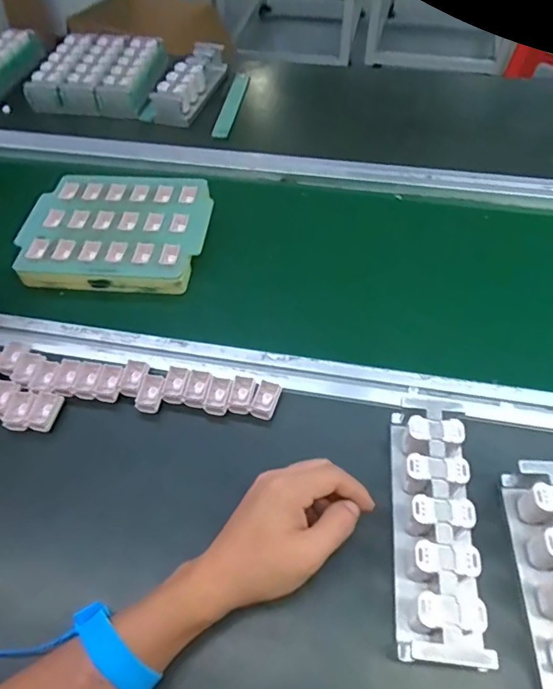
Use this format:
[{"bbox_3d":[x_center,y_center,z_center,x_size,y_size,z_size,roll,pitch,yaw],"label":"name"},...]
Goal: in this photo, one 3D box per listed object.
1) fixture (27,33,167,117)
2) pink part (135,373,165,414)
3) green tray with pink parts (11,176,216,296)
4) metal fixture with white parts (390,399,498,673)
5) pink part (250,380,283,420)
[{"bbox_3d":[-0.293,-0.457,0.813,0.179,0.046,0.193,6,58,8],"label":"fixture"},{"bbox_3d":[-0.120,0.046,0.465,0.023,0.011,0.038,9,58,10],"label":"pink part"},{"bbox_3d":[-0.197,-0.146,0.604,0.217,0.030,0.176,3,58,6],"label":"green tray with pink parts"},{"bbox_3d":[0.122,0.134,0.372,0.059,0.044,0.188,3,58,6],"label":"metal fixture with white parts"},{"bbox_3d":[-0.010,0.053,0.459,0.021,0.007,0.036,14,59,12],"label":"pink part"}]

